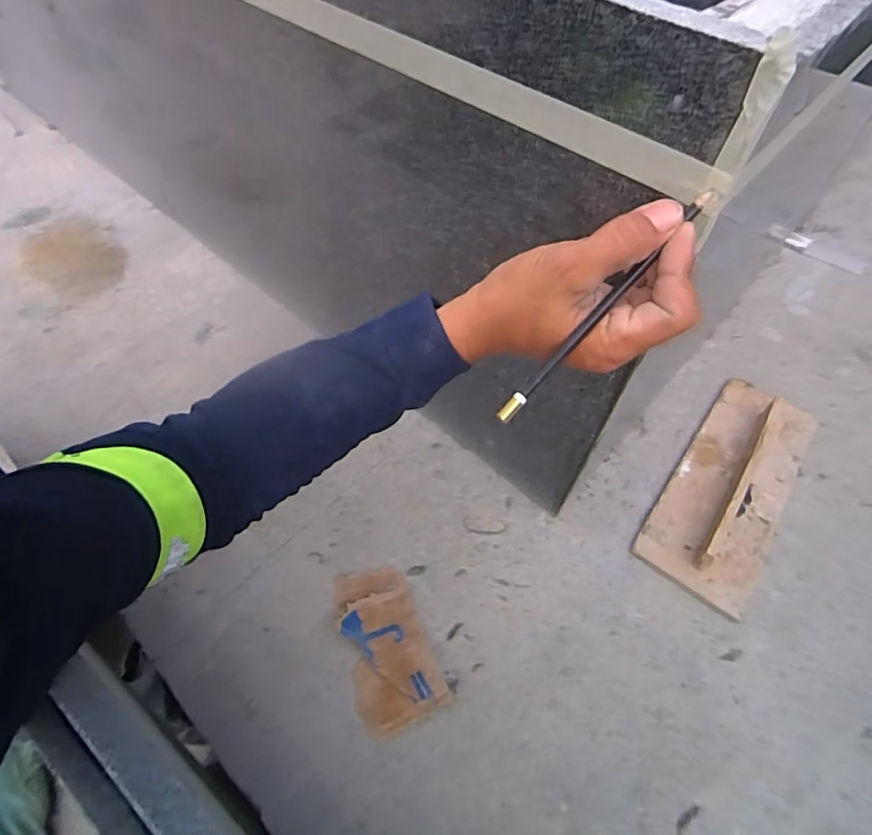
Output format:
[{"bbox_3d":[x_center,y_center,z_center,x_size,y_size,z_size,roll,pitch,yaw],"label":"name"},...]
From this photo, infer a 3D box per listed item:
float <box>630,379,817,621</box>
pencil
[{"bbox_3d":[0.377,0.075,0.654,0.127,0.051,0.322,33,61,18],"label":"float"},{"bbox_3d":[0.094,-0.061,0.292,0.170,0.007,0.008,-48,67,3],"label":"pencil"}]

